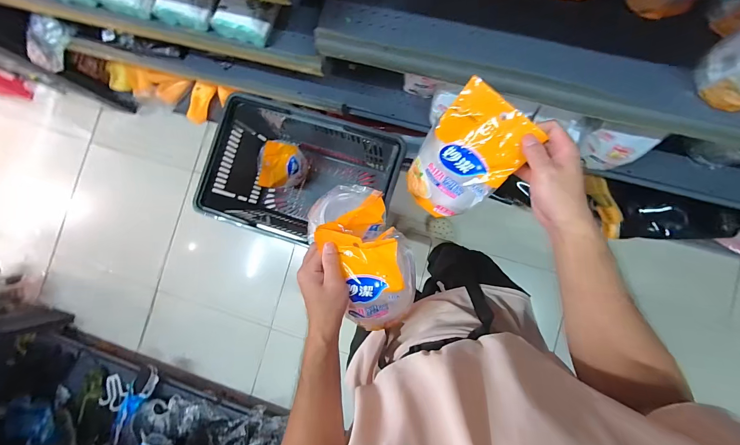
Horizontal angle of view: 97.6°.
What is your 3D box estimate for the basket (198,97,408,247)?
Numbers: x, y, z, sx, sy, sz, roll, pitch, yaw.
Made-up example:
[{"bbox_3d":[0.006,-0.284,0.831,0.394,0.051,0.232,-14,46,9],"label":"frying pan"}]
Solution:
[{"bbox_3d":[-0.171,-0.118,0.964,0.483,0.314,0.332,18,88,7],"label":"basket"}]

